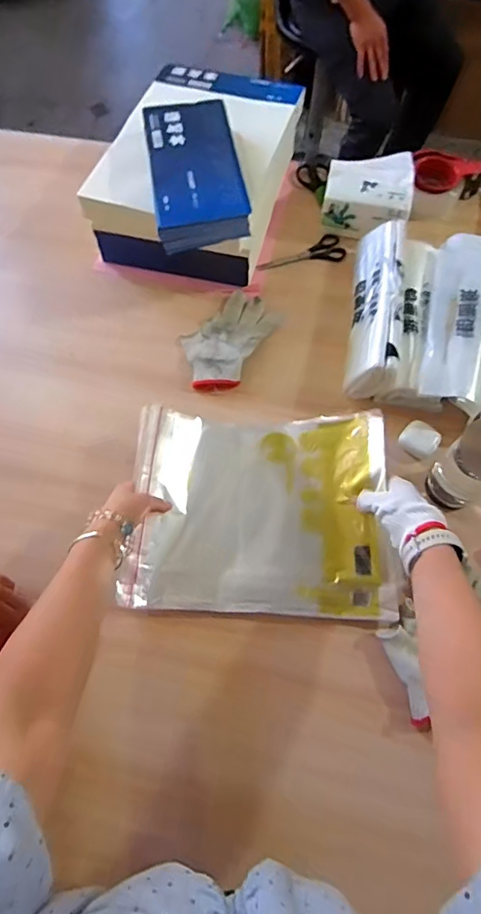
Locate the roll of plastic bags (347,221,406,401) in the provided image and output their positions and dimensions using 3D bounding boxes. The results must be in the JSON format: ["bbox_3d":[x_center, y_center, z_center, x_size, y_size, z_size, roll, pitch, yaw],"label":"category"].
[{"bbox_3d":[0.206,-0.232,0.757,0.073,0.079,0.299,11,66,6],"label":"roll of plastic bags"}]

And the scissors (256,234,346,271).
[{"bbox_3d":[0.102,-0.355,0.857,0.151,0.012,0.058,-5,65,-1],"label":"scissors"}]

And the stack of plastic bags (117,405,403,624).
[{"bbox_3d":[0.029,0.063,0.620,0.317,0.059,0.250,2,66,2],"label":"stack of plastic bags"}]

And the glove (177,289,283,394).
[{"bbox_3d":[-0.023,-0.181,0.768,0.112,0.031,0.186,29,69,13],"label":"glove"}]

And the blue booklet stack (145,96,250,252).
[{"bbox_3d":[-0.069,-0.430,0.740,0.129,0.052,0.254,-9,65,-3],"label":"blue booklet stack"}]

